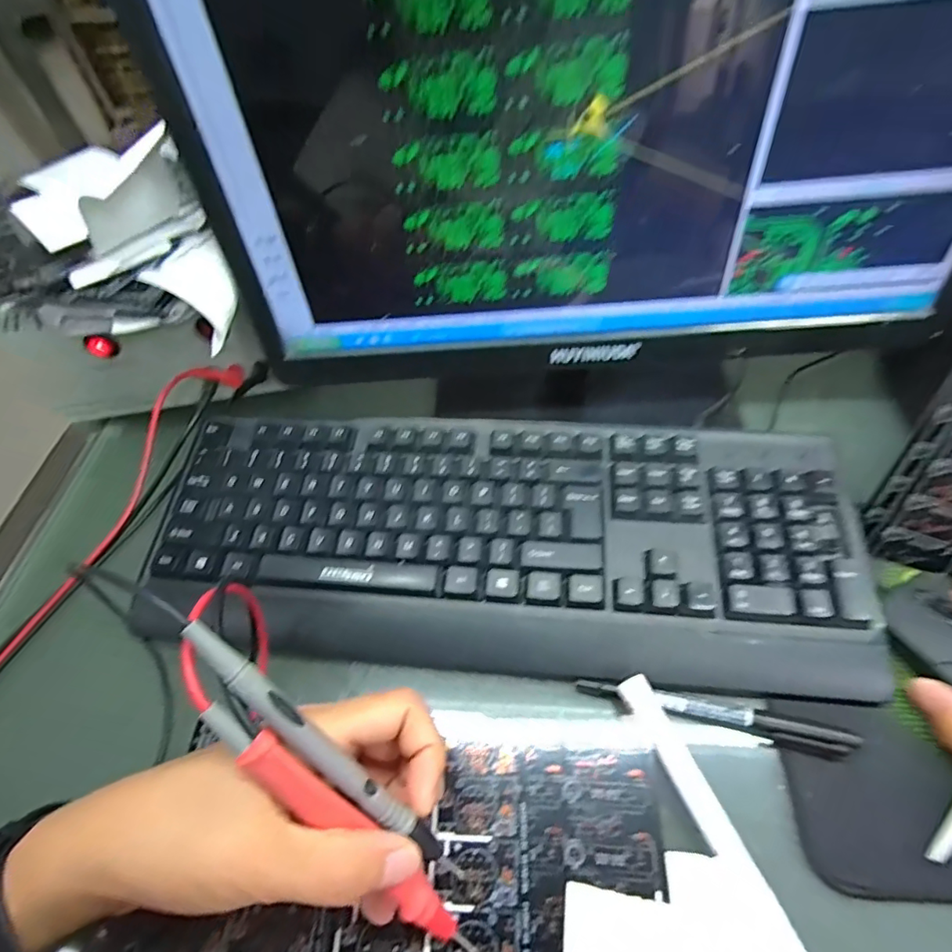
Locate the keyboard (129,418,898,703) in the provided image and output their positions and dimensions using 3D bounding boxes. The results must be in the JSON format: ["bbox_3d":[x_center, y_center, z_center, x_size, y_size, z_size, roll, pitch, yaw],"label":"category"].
[{"bbox_3d":[0.011,0.039,0.338,0.424,0.038,0.149,2,55,7],"label":"keyboard"}]

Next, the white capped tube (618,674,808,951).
[{"bbox_3d":[0.113,0.165,0.252,0.015,0.014,0.143,-22,56,-10],"label":"white capped tube"}]

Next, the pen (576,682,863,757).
[{"bbox_3d":[0.126,0.127,0.287,0.138,0.010,0.011,10,57,12],"label":"pen"}]

